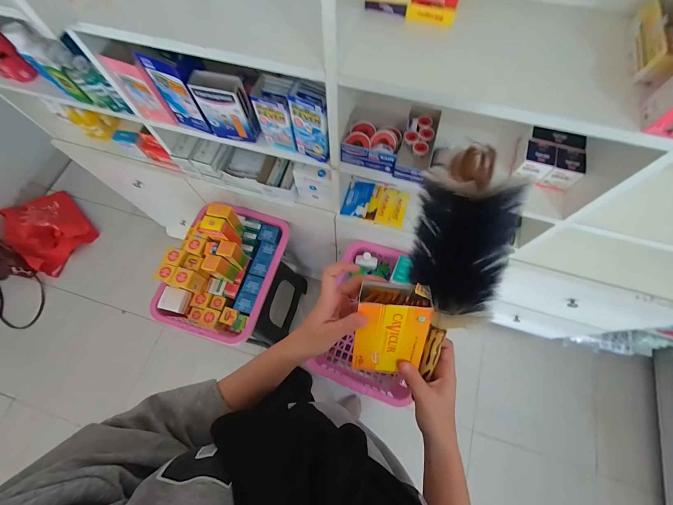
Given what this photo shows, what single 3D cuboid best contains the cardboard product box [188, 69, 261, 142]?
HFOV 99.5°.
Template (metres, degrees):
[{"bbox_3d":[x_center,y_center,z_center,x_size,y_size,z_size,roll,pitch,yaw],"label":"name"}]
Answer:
[{"bbox_3d":[-0.229,-0.299,0.592,0.099,0.148,0.043,15,70,7],"label":"cardboard product box"}]

